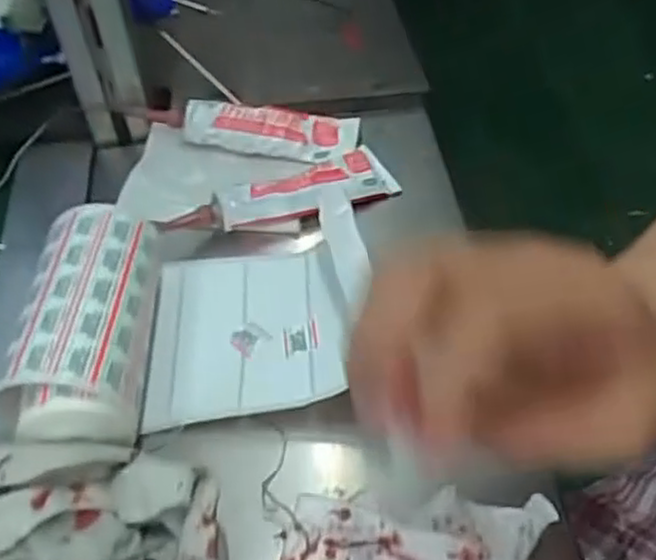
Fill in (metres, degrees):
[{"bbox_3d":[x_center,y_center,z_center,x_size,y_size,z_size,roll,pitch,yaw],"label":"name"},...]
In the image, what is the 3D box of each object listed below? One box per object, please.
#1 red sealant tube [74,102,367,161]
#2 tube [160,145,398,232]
[{"bbox_3d":[-0.061,-0.094,0.461,0.160,0.025,0.035,-2,50,-1],"label":"red sealant tube"},{"bbox_3d":[-0.025,-0.046,0.425,0.136,0.023,0.030,-22,53,-17],"label":"tube"}]

